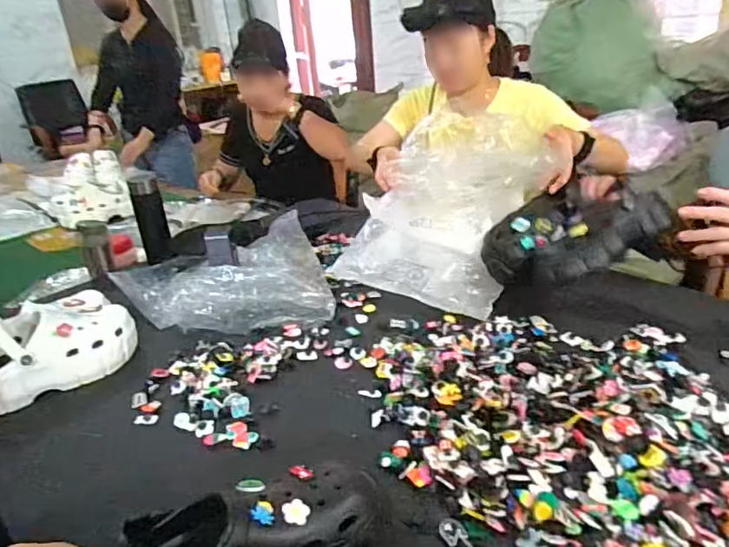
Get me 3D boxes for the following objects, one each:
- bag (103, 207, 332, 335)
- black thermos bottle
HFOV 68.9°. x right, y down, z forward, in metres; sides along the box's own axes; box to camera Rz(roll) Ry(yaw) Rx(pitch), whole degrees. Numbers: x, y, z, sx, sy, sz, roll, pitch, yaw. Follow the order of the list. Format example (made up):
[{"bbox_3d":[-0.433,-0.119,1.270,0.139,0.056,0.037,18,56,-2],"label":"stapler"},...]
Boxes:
[{"bbox_3d":[-0.277,0.008,1.028,0.402,0.091,0.316,-9,26,-10],"label":"bag"},{"bbox_3d":[-0.472,-0.122,1.178,0.062,0.185,0.050,-14,27,-18],"label":"black thermos bottle"}]

